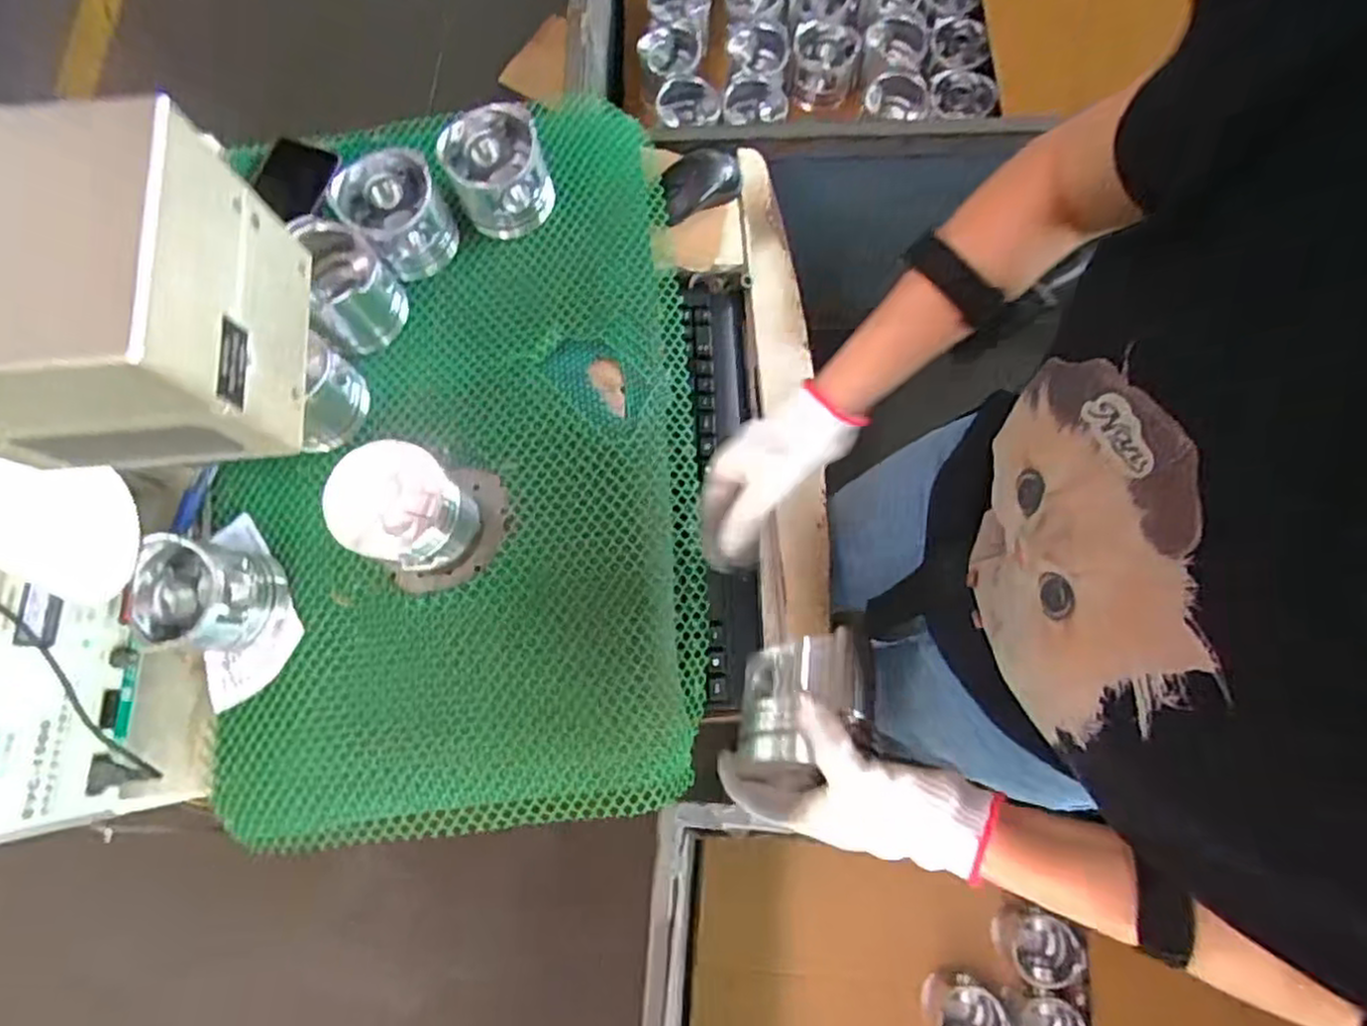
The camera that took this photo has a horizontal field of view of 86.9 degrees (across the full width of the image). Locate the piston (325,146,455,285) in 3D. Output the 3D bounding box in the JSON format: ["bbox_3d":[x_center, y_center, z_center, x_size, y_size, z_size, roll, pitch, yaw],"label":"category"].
[{"bbox_3d":[-0.271,-0.282,0.684,0.086,0.084,0.087,0,75,1],"label":"piston"}]

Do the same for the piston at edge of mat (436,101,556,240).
[{"bbox_3d":[-0.177,-0.327,0.693,0.089,0.075,0.085,0,75,1],"label":"piston at edge of mat"}]

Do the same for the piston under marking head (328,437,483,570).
[{"bbox_3d":[-0.222,-0.001,0.586,0.080,0.117,0.091,18,77,6],"label":"piston under marking head"}]

